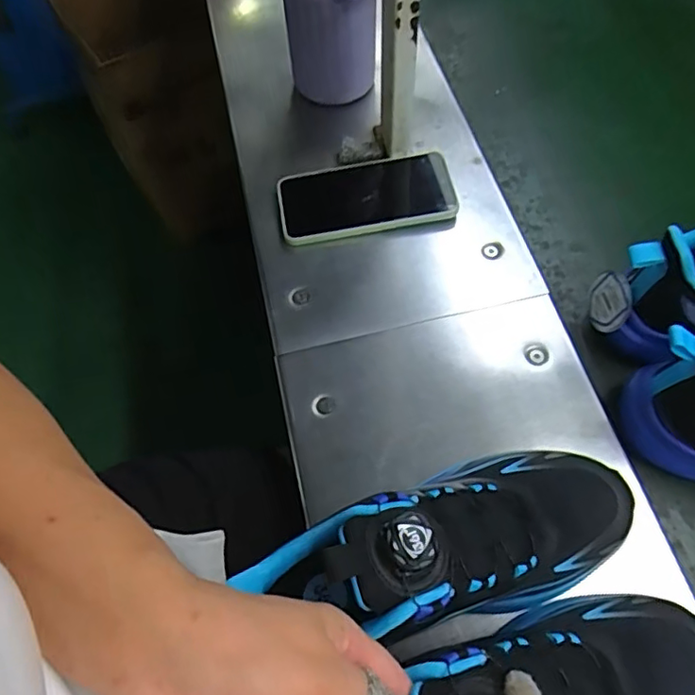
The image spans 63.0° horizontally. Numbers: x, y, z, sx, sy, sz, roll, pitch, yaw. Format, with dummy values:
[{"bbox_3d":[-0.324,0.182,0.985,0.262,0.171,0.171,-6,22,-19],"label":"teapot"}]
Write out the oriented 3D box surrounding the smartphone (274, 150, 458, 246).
[{"bbox_3d":[0.018,-0.141,0.531,0.161,0.016,0.080,-10,63,-3],"label":"smartphone"}]

